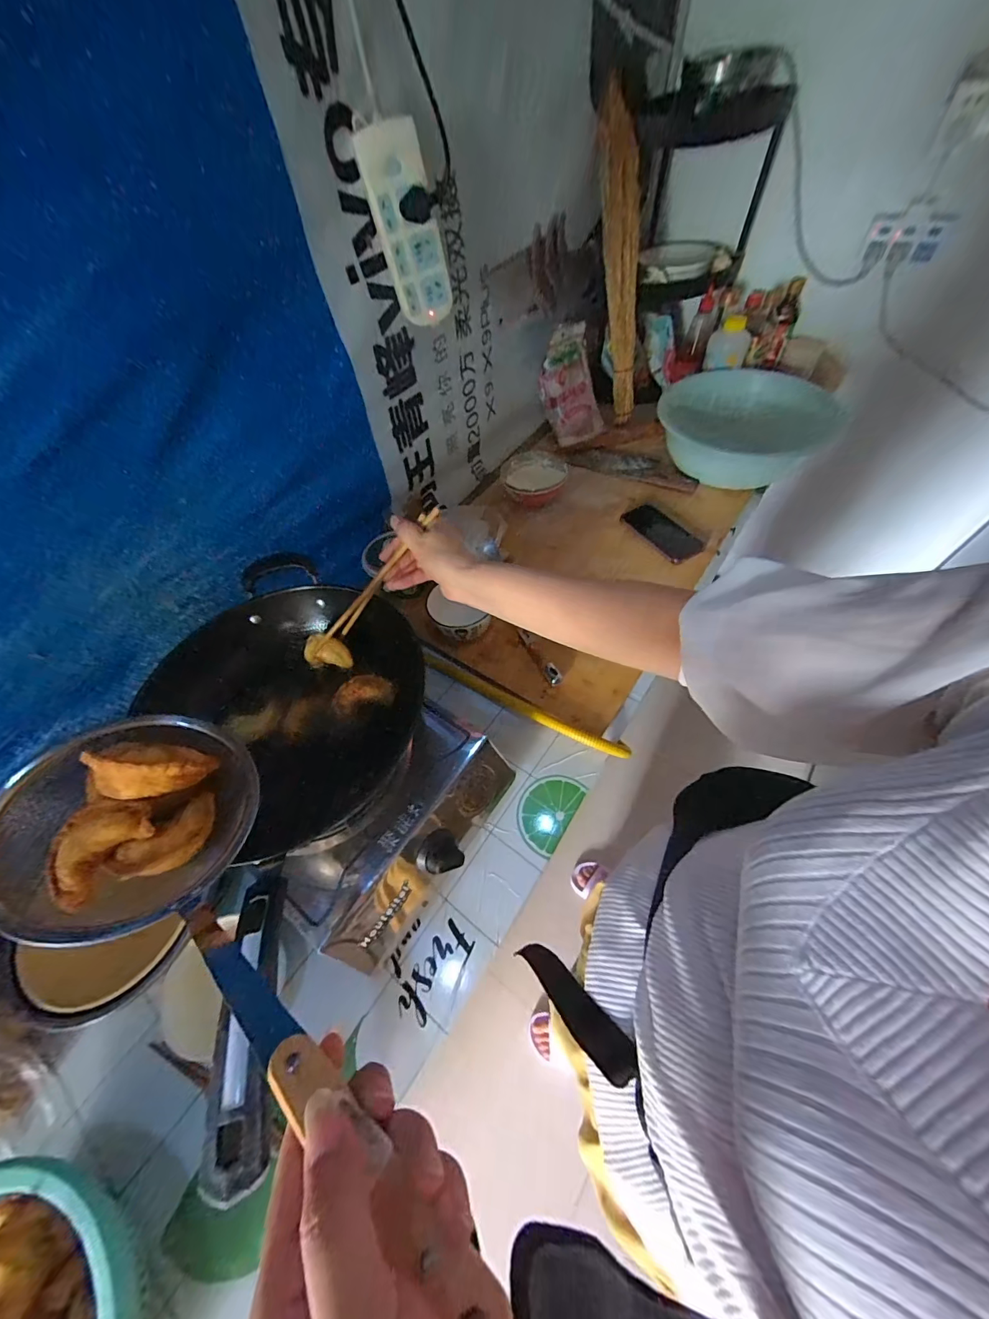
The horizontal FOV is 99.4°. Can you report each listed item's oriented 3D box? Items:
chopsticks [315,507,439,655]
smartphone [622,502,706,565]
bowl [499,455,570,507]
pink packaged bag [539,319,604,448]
[{"bbox_3d":[-0.138,-0.085,0.487,0.232,0.027,0.017,-42,53,27],"label":"chopsticks"},{"bbox_3d":[0.340,-0.260,0.853,0.084,0.015,0.163,-34,68,-13],"label":"smartphone"},{"bbox_3d":[0.088,-0.395,0.917,0.134,0.037,0.158,4,57,7],"label":"bowl"},{"bbox_3d":[0.178,-0.646,0.997,0.145,0.229,0.032,-28,25,-13],"label":"pink packaged bag"}]

